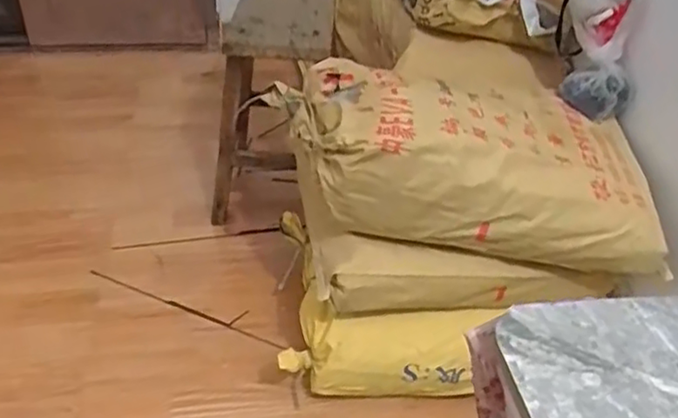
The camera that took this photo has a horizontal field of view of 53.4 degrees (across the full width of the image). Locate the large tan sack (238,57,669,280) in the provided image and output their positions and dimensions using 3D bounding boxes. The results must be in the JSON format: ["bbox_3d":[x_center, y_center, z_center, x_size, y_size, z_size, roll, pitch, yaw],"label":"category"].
[{"bbox_3d":[0.223,-0.081,1.198,0.643,0.232,0.304,11,35,-10],"label":"large tan sack"}]

